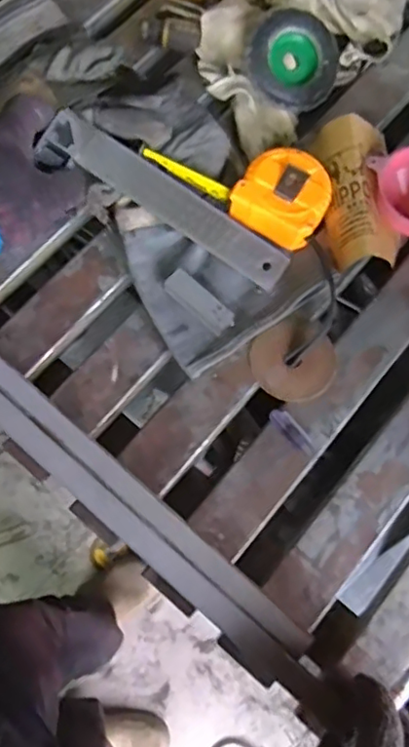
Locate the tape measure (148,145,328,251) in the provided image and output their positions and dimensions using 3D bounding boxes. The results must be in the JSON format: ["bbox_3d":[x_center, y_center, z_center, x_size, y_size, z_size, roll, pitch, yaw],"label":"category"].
[{"bbox_3d":[0.040,-0.177,0.530,0.152,0.034,0.079,31,75,9],"label":"tape measure"}]

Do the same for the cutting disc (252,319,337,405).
[{"bbox_3d":[0.077,-0.010,0.505,0.069,0.009,0.069,0,75,1],"label":"cutting disc"}]

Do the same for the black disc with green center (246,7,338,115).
[{"bbox_3d":[0.088,-0.300,0.566,0.086,0.013,0.087,-3,104,-13],"label":"black disc with green center"}]

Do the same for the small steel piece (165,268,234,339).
[{"bbox_3d":[-0.005,-0.061,0.505,0.064,0.018,0.022,41,76,11],"label":"small steel piece"}]

